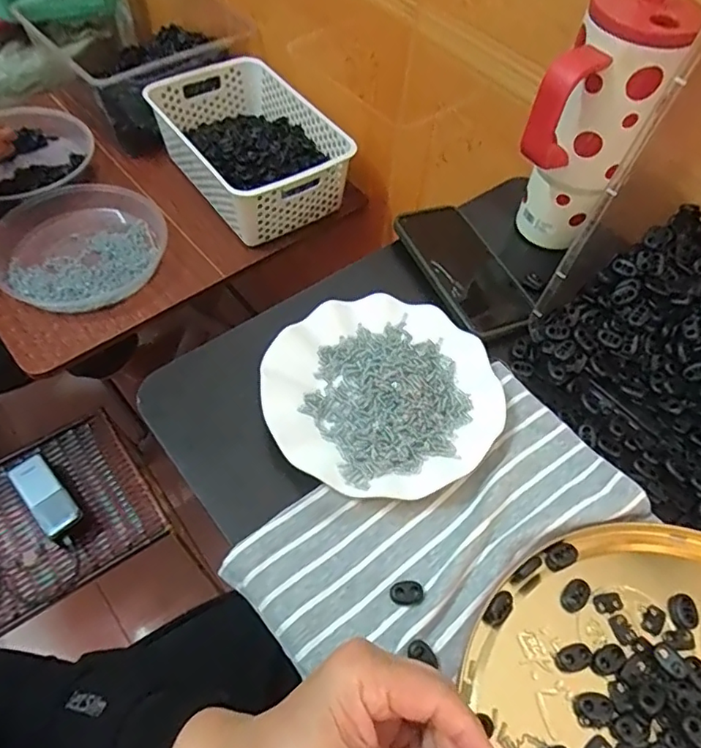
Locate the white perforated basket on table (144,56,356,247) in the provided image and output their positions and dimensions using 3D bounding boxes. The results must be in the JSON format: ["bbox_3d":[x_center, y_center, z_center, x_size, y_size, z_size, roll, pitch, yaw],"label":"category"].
[{"bbox_3d":[-0.156,-0.358,0.876,0.204,0.098,0.303,-30,62,-21],"label":"white perforated basket on table"}]

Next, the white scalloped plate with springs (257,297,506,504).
[{"bbox_3d":[0.024,0.013,0.447,0.177,0.019,0.175,1,56,-2],"label":"white scalloped plate with springs"}]

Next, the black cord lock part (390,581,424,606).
[{"bbox_3d":[0.038,0.146,0.374,0.021,0.004,0.015,-10,57,-10],"label":"black cord lock part"}]

